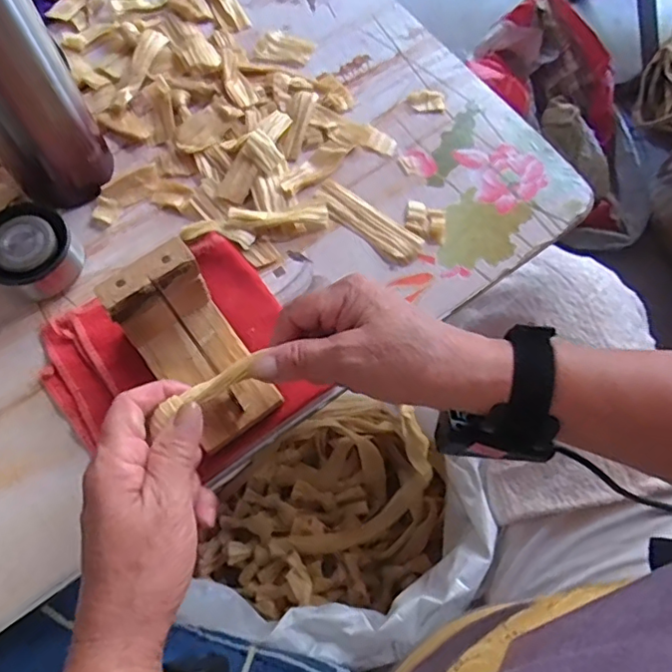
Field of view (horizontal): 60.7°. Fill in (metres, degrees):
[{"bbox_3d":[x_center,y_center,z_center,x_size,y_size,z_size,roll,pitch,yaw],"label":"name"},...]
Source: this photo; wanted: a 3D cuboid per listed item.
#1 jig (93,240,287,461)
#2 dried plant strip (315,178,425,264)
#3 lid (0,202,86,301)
[{"bbox_3d":[-0.089,0.010,0.369,0.059,0.083,0.105,-35,73,-13],"label":"jig"},{"bbox_3d":[0.025,-0.091,0.454,0.096,0.006,0.029,39,73,13],"label":"dried plant strip"},{"bbox_3d":[-0.219,-0.060,0.415,0.059,0.042,0.063,35,72,12],"label":"lid"}]

